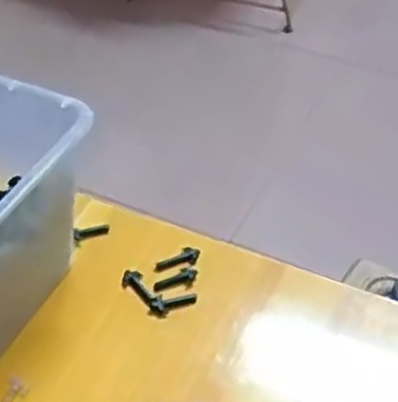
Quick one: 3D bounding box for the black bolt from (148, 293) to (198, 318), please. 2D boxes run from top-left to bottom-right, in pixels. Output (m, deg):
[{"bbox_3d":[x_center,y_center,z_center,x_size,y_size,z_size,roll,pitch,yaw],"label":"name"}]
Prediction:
[{"bbox_3d":[-0.020,0.077,0.564,0.037,0.010,0.015,-11,46,-10],"label":"black bolt"}]

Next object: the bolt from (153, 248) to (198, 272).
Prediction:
[{"bbox_3d":[-0.018,0.047,0.595,0.036,0.009,0.012,-10,46,-9],"label":"bolt"}]

